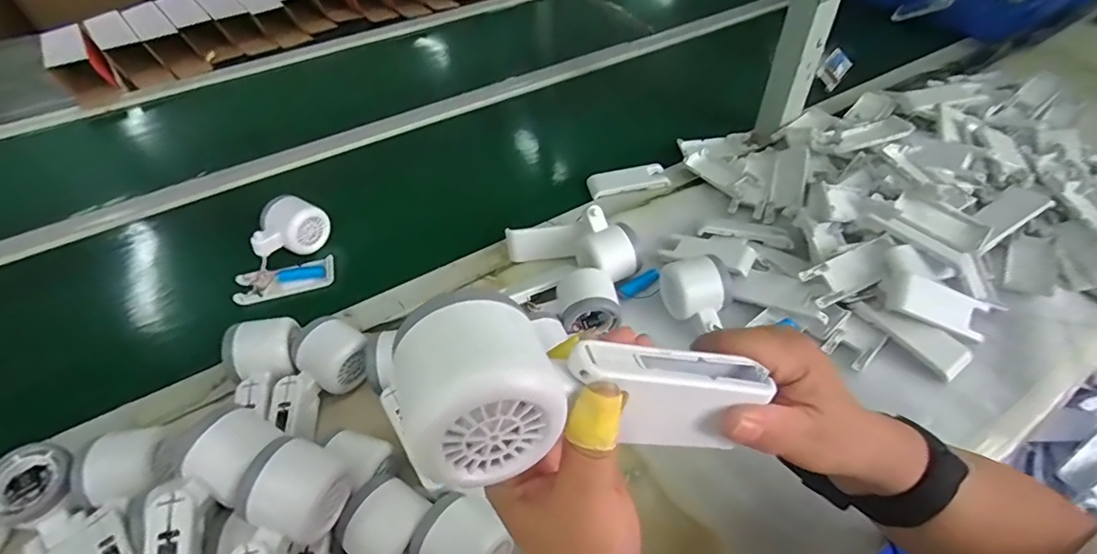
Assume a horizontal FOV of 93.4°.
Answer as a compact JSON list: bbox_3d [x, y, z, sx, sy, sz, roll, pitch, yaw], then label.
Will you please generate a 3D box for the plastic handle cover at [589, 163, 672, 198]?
[{"bbox_3d":[0.106,-0.129,0.685,0.104,0.026,0.036,-9,48,-6],"label":"plastic handle cover"}]

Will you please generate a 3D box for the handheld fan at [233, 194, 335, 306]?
[{"bbox_3d":[-0.306,-0.035,0.599,0.099,0.051,0.121,-11,48,-8],"label":"handheld fan"}]

